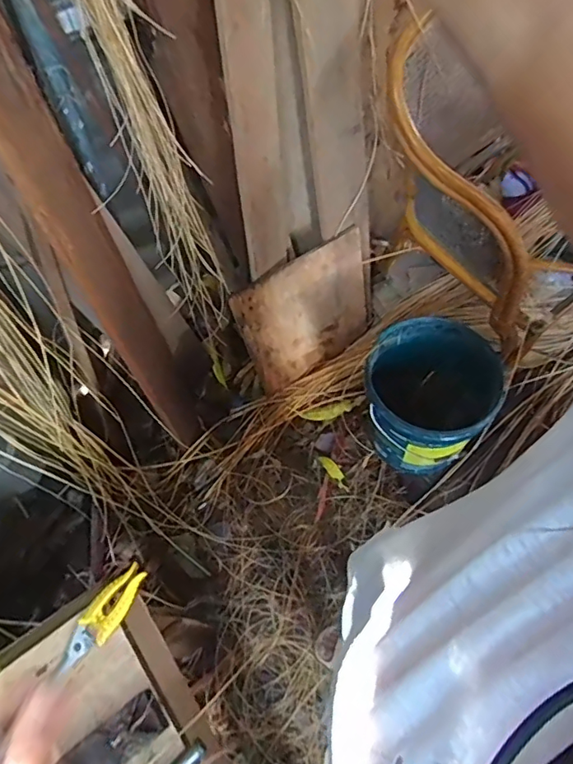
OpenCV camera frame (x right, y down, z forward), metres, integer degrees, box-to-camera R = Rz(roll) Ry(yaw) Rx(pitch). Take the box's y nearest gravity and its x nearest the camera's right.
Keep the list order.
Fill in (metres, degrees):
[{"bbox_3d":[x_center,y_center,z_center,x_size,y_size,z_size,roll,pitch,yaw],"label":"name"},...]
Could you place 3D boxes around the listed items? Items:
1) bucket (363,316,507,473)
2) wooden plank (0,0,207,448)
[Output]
[{"bbox_3d":[0.338,0.051,1.300,0.298,0.312,0.306,-1,63,1],"label":"bucket"},{"bbox_3d":[-0.367,-0.264,1.015,0.047,1.437,0.227,3,56,10],"label":"wooden plank"}]

